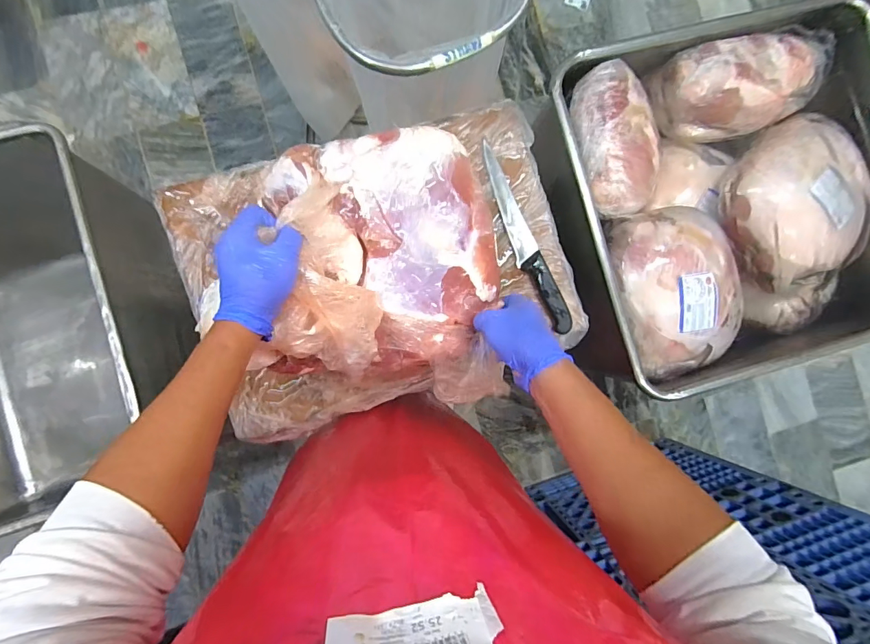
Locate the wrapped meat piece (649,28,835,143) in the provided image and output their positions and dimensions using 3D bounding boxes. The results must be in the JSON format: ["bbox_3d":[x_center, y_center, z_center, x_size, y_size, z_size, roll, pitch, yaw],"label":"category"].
[{"bbox_3d":[0.629,-0.474,0.846,0.343,0.111,0.170,-14,89,-5],"label":"wrapped meat piece"}]

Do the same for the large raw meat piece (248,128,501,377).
[{"bbox_3d":[-0.062,-0.082,0.497,0.275,0.079,0.278,0,88,-4],"label":"large raw meat piece"}]

